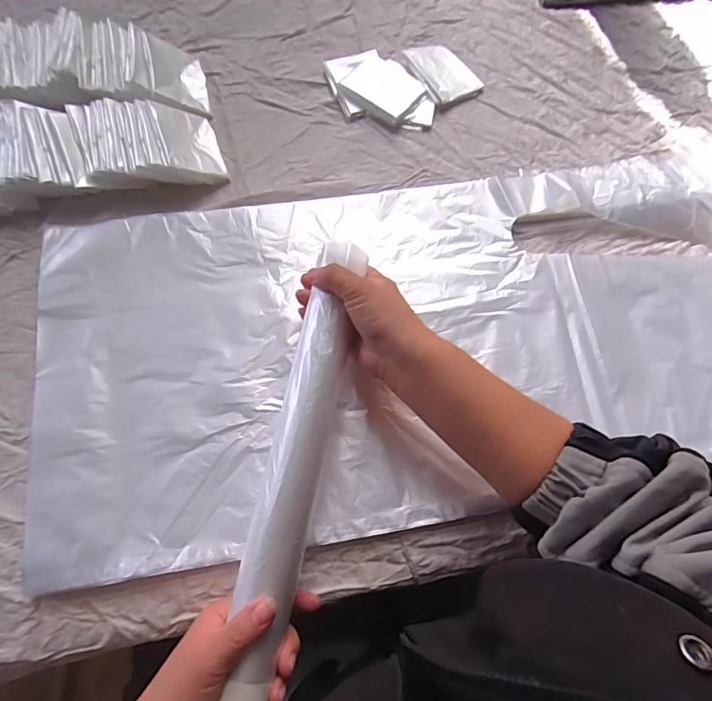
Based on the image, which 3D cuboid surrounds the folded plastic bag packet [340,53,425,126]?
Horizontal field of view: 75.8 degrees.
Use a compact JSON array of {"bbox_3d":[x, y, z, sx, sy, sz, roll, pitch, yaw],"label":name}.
[{"bbox_3d":[0.032,-0.294,0.513,0.080,0.012,0.073,37,72,11],"label":"folded plastic bag packet"}]

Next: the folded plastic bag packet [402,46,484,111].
[{"bbox_3d":[0.100,-0.317,0.522,0.064,0.012,0.086,-26,72,-12],"label":"folded plastic bag packet"}]

